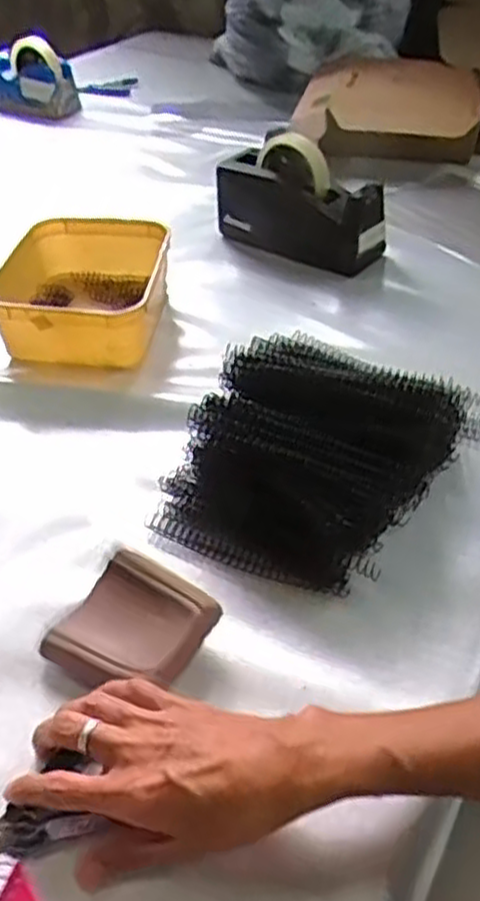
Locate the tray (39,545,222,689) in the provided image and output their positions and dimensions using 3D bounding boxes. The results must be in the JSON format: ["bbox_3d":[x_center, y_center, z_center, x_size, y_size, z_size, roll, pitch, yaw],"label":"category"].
[{"bbox_3d":[-0.065,0.111,0.475,0.088,0.032,0.086,20,45,26],"label":"tray"}]

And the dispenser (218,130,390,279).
[{"bbox_3d":[0.068,-0.297,0.875,0.207,0.118,0.061,20,45,25],"label":"dispenser"}]

